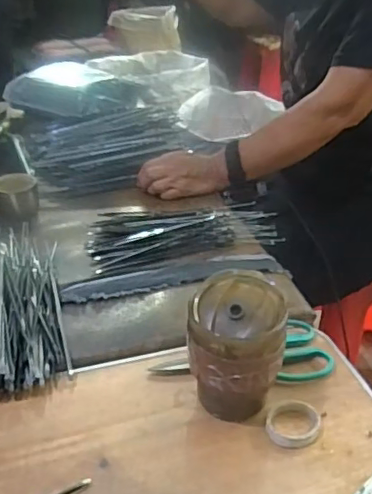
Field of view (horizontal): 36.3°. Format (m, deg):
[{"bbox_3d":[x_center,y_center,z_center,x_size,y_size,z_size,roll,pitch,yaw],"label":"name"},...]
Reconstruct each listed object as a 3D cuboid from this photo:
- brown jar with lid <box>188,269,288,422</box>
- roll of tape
[{"bbox_3d":[0.044,0.091,0.510,0.081,0.108,0.090,4,32,5],"label":"brown jar with lid"},{"bbox_3d":[0.097,0.157,0.509,0.046,0.009,0.051,12,34,17],"label":"roll of tape"}]

